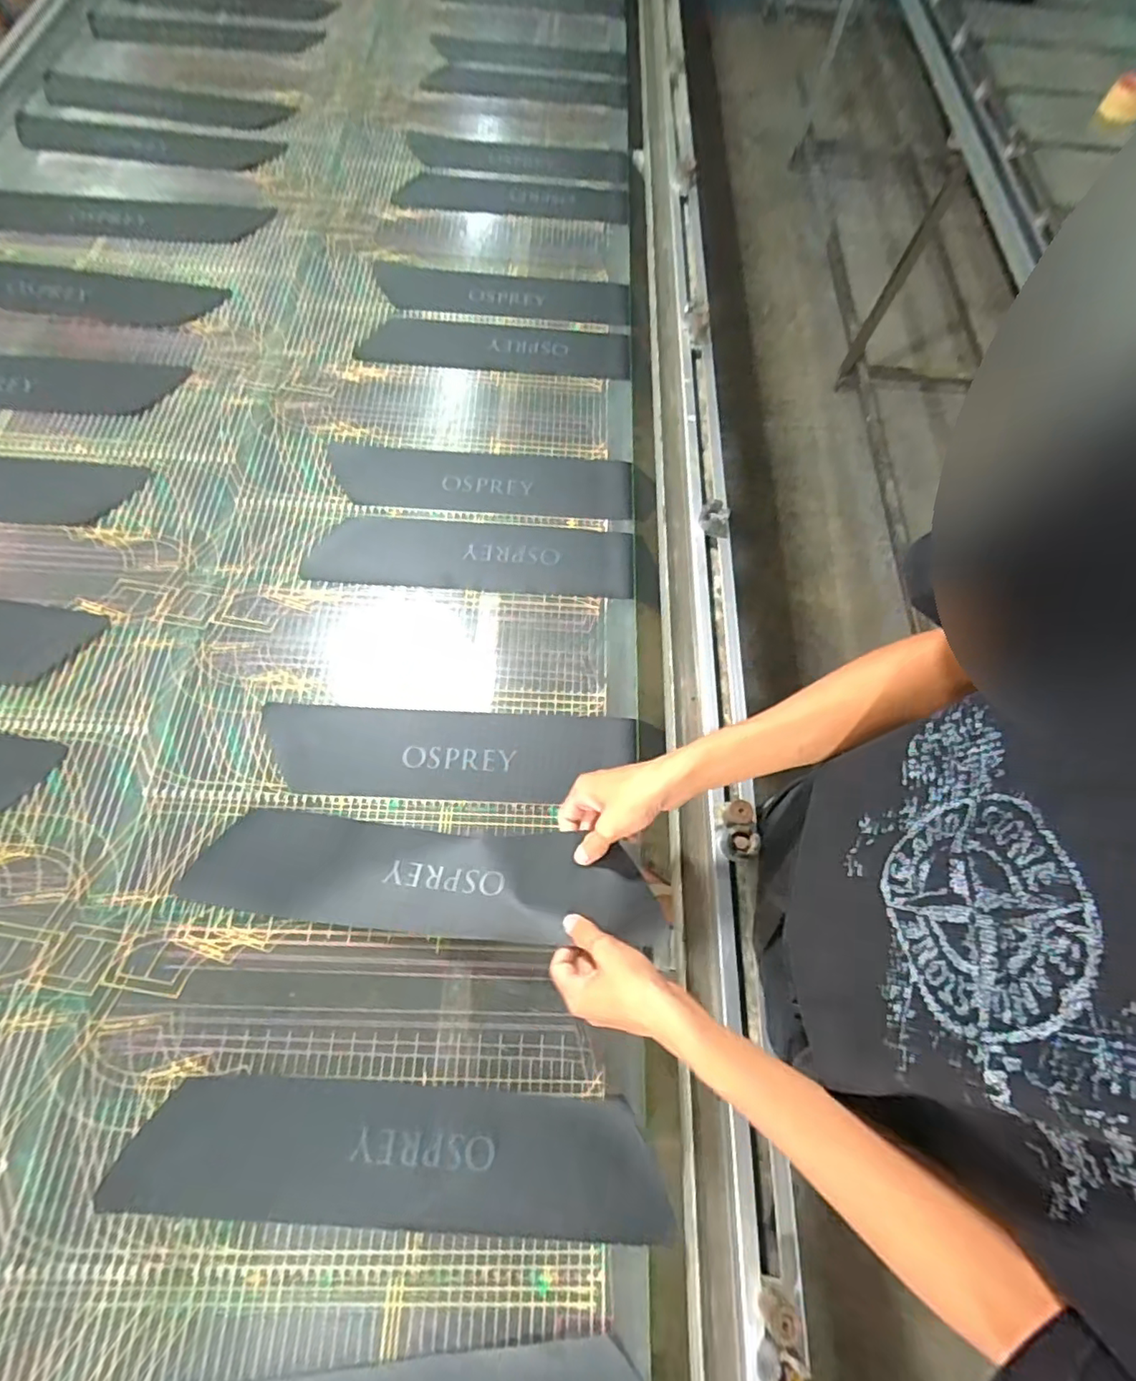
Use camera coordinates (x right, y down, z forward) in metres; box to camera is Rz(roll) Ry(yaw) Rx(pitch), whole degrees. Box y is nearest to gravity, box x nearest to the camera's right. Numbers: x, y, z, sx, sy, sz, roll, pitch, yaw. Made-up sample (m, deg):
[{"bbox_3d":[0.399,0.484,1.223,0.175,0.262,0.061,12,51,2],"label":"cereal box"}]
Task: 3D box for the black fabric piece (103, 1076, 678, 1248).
[{"bbox_3d":[-0.150,0.415,0.514,0.470,0.006,0.104,5,67,-1],"label":"black fabric piece"}]

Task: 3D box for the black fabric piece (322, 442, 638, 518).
[{"bbox_3d":[-0.118,-0.298,0.809,0.416,0.009,0.109,3,66,-3],"label":"black fabric piece"}]

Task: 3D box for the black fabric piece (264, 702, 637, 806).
[{"bbox_3d":[-0.133,0.072,0.655,0.411,0.007,0.105,3,68,-2],"label":"black fabric piece"}]

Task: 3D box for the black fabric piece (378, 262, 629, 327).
[{"bbox_3d":[-0.105,-0.669,0.957,0.416,0.010,0.122,2,68,-1],"label":"black fabric piece"}]

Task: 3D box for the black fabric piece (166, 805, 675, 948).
[{"bbox_3d":[-0.146,0.185,0.575,0.467,0.044,0.103,3,68,7],"label":"black fabric piece"}]

